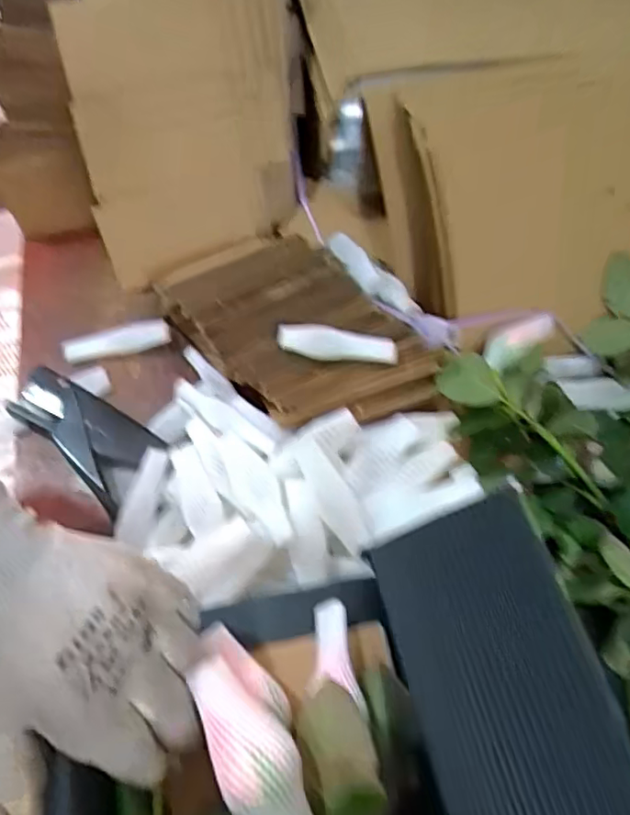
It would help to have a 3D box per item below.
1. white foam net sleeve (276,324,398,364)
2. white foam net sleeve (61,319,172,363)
[{"bbox_3d":[0.018,-0.049,0.466,0.094,0.021,0.022,5,62,-1],"label":"white foam net sleeve"},{"bbox_3d":[-0.179,-0.063,0.529,0.094,0.017,0.026,-9,63,-8],"label":"white foam net sleeve"}]

